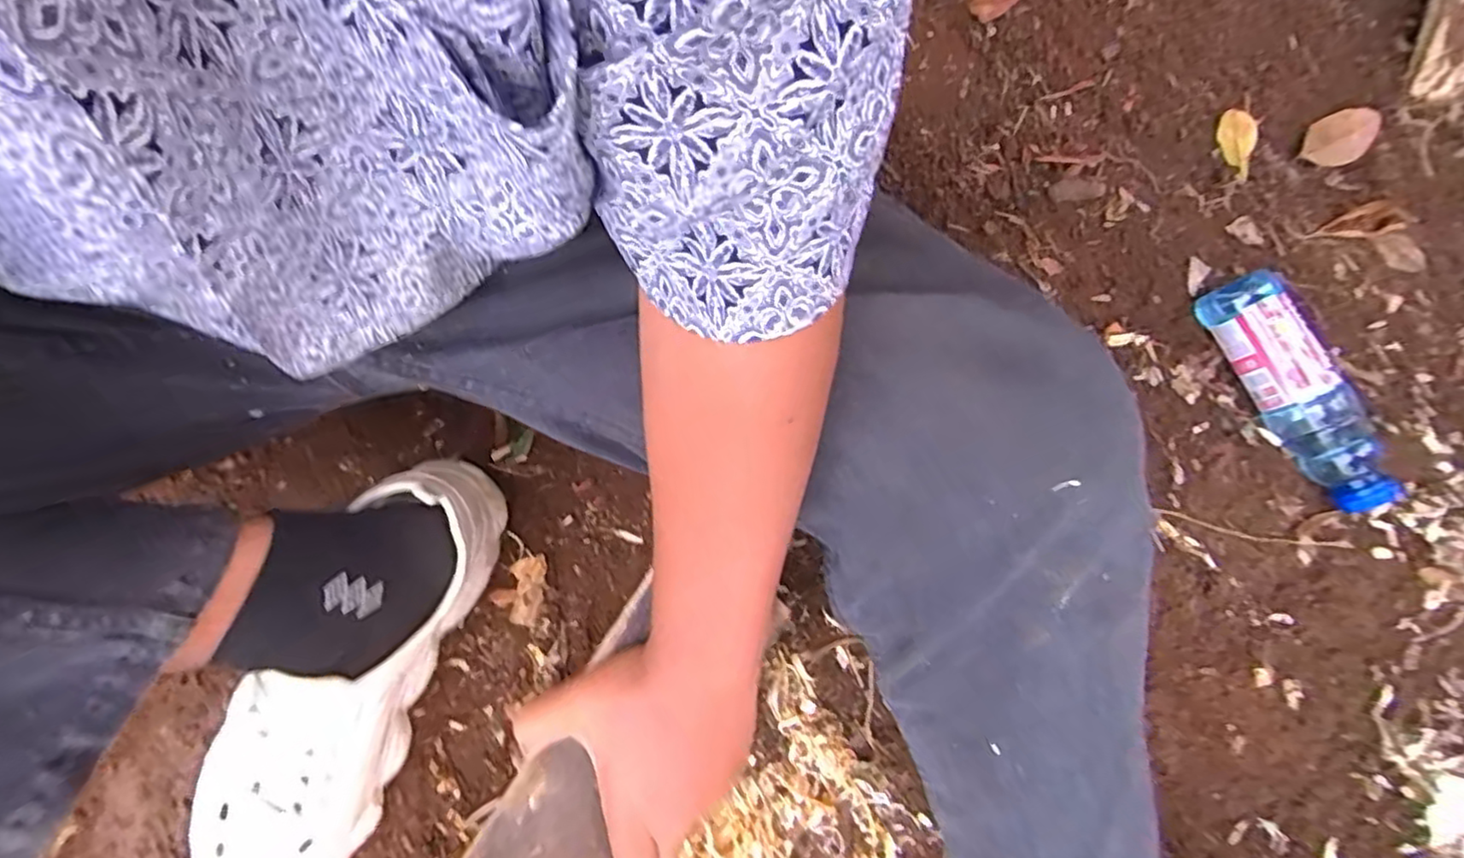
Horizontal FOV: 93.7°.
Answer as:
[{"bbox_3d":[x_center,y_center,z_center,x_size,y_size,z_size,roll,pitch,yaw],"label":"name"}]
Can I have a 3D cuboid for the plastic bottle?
[{"bbox_3d":[0.503,-0.031,0.607,0.059,0.051,0.229,-28,85,-13],"label":"plastic bottle"}]

